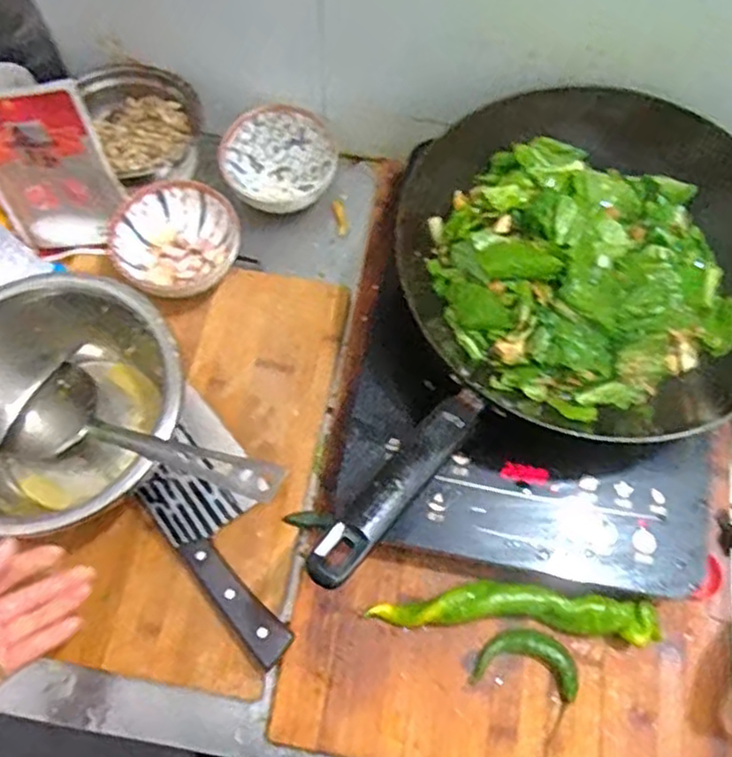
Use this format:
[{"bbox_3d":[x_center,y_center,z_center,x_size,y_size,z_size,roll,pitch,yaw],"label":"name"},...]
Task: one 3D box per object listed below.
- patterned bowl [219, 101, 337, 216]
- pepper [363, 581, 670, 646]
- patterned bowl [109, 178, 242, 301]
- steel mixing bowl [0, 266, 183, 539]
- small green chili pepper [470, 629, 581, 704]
[{"bbox_3d":[-0.090,-0.223,0.737,0.111,0.065,0.107,1,68,-2],"label":"patterned bowl"},{"bbox_3d":[0.120,0.189,0.567,0.223,0.036,0.037,5,68,0],"label":"pepper"},{"bbox_3d":[-0.176,-0.130,0.669,0.113,0.047,0.114,1,68,-2],"label":"patterned bowl"},{"bbox_3d":[-0.252,0.020,0.578,0.208,0.099,0.193,1,68,-2],"label":"steel mixing bowl"},{"bbox_3d":[0.130,0.227,0.560,0.081,0.020,0.049,12,68,3],"label":"small green chili pepper"}]

